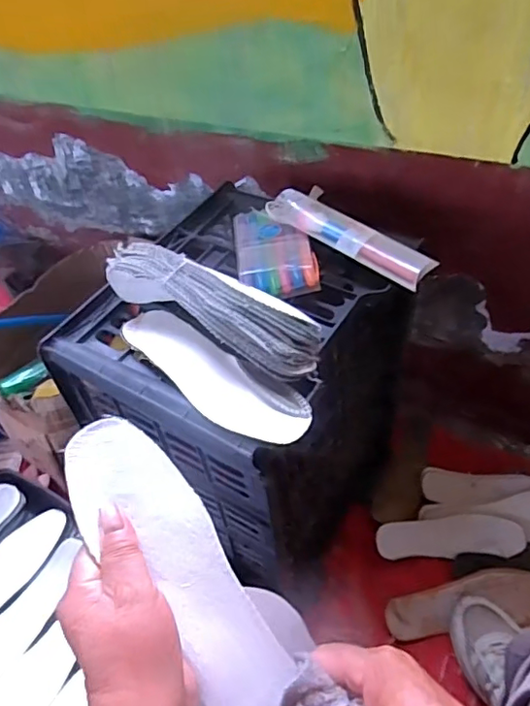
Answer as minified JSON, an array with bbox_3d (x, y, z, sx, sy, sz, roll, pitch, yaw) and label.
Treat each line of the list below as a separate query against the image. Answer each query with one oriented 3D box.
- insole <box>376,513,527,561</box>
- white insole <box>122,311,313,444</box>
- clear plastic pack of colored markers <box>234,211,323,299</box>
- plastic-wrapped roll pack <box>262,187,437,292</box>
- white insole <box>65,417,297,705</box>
[{"bbox_3d":[0.273,0.273,0.842,0.209,0.013,0.059,-3,76,2],"label":"insole"},{"bbox_3d":[-0.055,0.016,0.518,0.223,0.016,0.064,31,58,30],"label":"white insole"},{"bbox_3d":[0.010,-0.116,0.630,0.081,0.021,0.132,-8,47,0],"label":"clear plastic pack of colored markers"},{"bbox_3d":[0.087,-0.129,0.615,0.193,0.029,0.043,29,57,29],"label":"plastic-wrapped roll pack"},{"bbox_3d":[-0.048,0.138,0.338,0.063,0.006,0.218,-30,82,-19],"label":"white insole"}]

